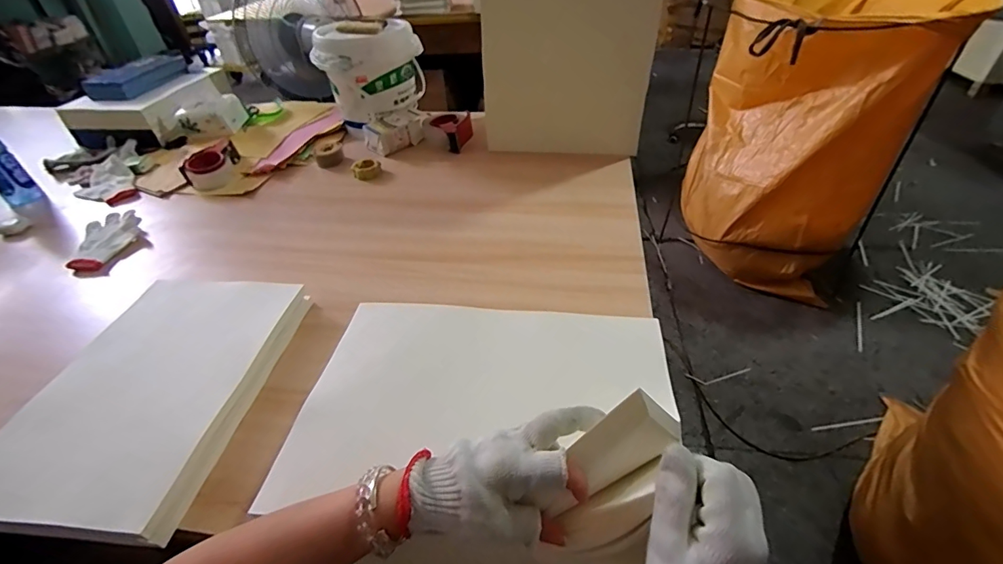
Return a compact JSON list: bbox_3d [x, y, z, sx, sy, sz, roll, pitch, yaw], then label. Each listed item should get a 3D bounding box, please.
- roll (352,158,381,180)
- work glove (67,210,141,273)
[{"bbox_3d":[-0.326,-0.273,1.063,0.067,0.025,0.067,-2,44,1],"label":"roll"},{"bbox_3d":[-0.792,-0.088,0.891,0.093,0.029,0.179,-14,45,-11],"label":"work glove"}]

